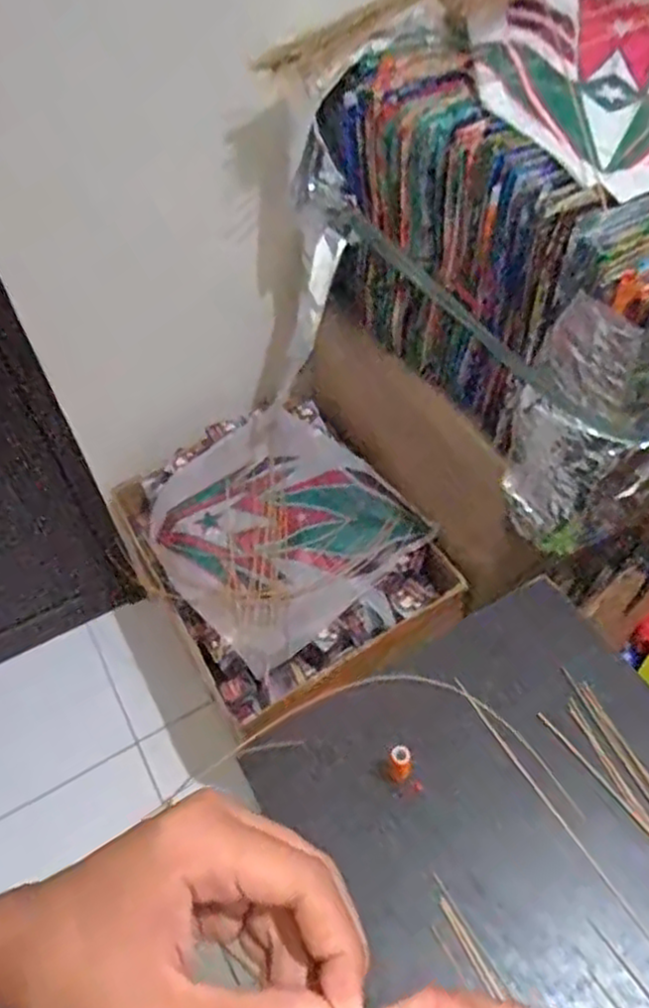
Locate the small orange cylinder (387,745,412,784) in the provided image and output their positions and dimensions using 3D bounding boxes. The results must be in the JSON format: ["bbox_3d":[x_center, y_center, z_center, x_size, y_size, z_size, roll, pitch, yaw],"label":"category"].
[{"bbox_3d":[0.070,0.242,0.650,0.021,0.053,0.018,11,53,12],"label":"small orange cylinder"}]

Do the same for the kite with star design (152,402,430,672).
[{"bbox_3d":[-0.093,0.034,1.221,0.388,0.080,0.430,-38,59,-24],"label":"kite with star design"}]

